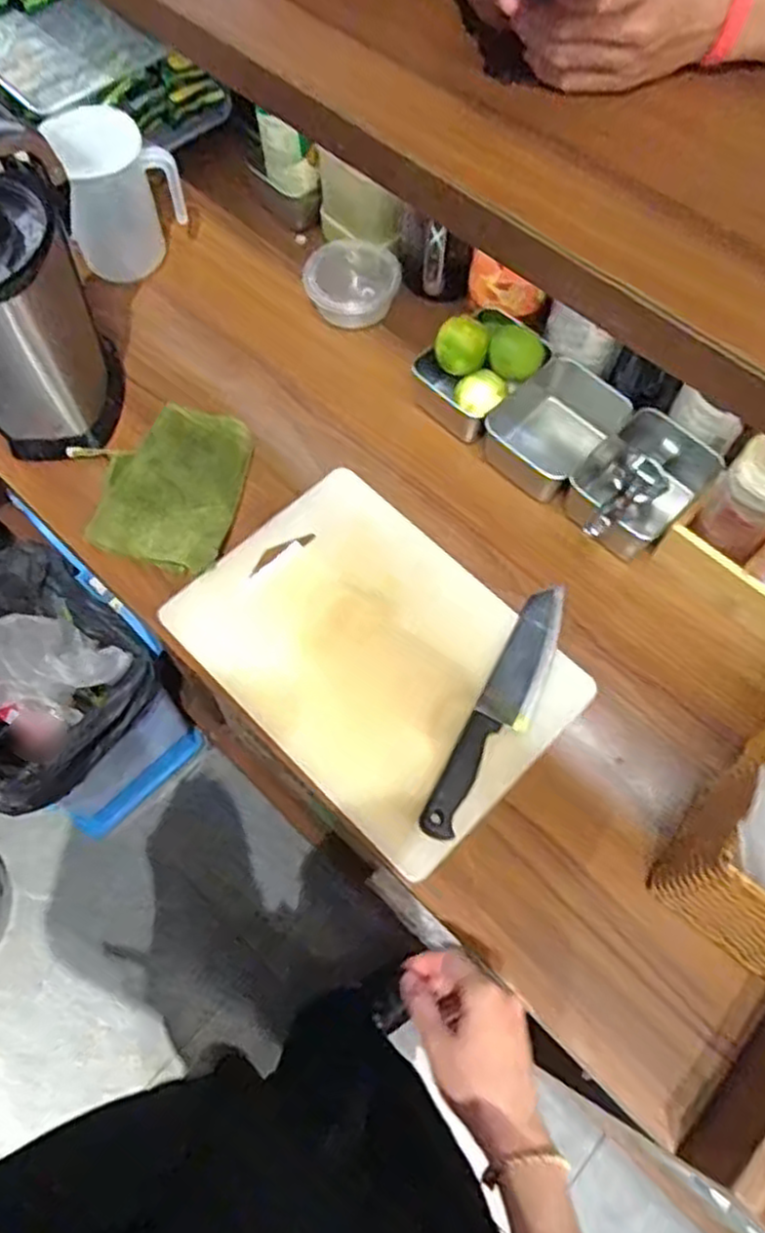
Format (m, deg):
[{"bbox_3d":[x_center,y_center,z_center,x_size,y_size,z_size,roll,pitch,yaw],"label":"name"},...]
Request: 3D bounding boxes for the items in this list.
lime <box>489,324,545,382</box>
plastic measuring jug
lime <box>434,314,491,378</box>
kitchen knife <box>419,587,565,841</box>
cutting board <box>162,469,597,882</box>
[{"bbox_3d":[0.139,-0.271,0.774,0.054,0.041,0.050,0,65,0],"label":"lime"},{"bbox_3d":[-0.310,-0.487,0.868,0.144,0.145,0.103,-22,67,-10],"label":"plastic measuring jug"},{"bbox_3d":[0.083,-0.281,0.781,0.054,0.047,0.052,0,65,0],"label":"lime"},{"bbox_3d":[0.109,0.085,0.670,0.048,0.020,0.255,26,68,11],"label":"kitchen knife"},{"bbox_3d":[-0.007,0.033,0.699,0.243,0.022,0.347,-42,72,-18],"label":"cutting board"}]

